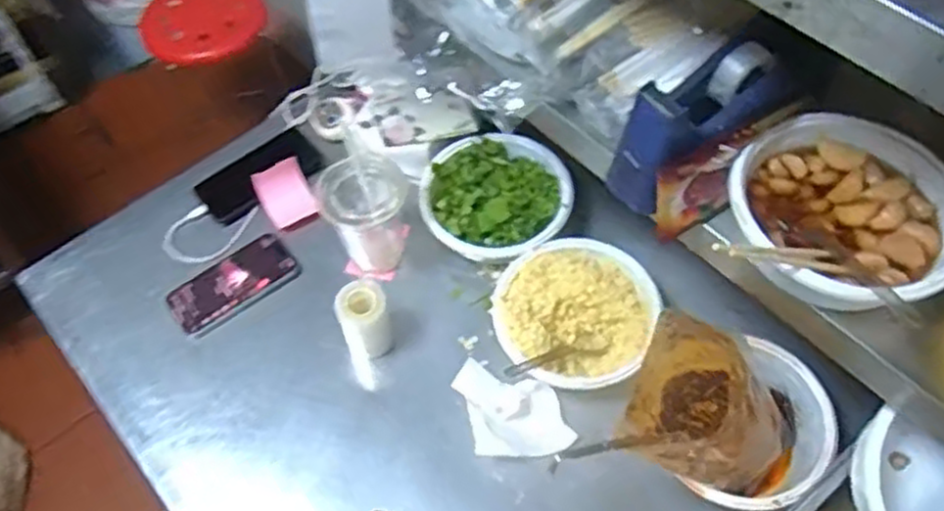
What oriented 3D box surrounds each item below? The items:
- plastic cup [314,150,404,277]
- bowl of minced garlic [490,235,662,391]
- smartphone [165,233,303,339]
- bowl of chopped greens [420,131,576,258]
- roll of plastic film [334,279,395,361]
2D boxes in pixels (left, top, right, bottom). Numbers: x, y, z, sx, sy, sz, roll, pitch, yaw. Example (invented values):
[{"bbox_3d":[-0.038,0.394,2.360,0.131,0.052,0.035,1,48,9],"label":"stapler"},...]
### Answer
[{"bbox_3d":[-0.119,-0.050,0.857,0.089,0.114,0.082,-1,57,1],"label":"plastic cup"},{"bbox_3d":[0.107,0.067,0.824,0.163,0.054,0.175,-1,57,1],"label":"bowl of minced garlic"},{"bbox_3d":[-0.278,0.032,0.893,0.146,0.015,0.073,-32,62,-18],"label":"smartphone"},{"bbox_3d":[0.030,-0.066,0.912,0.167,0.061,0.167,-1,57,1],"label":"bowl of chopped greens"},{"bbox_3d":[-0.114,0.069,0.814,0.053,0.084,0.053,-1,57,1],"label":"roll of plastic film"}]

